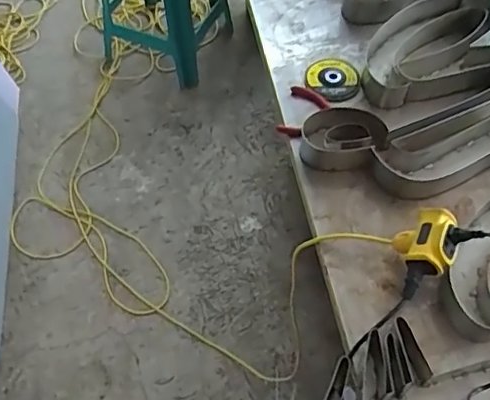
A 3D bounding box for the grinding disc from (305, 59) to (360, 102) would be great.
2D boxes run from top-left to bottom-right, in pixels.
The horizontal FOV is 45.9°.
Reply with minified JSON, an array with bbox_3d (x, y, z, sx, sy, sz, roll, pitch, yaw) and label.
[{"bbox_3d":[0.156,-0.213,1.016,0.092,0.016,0.085,-8,56,-4],"label":"grinding disc"}]

